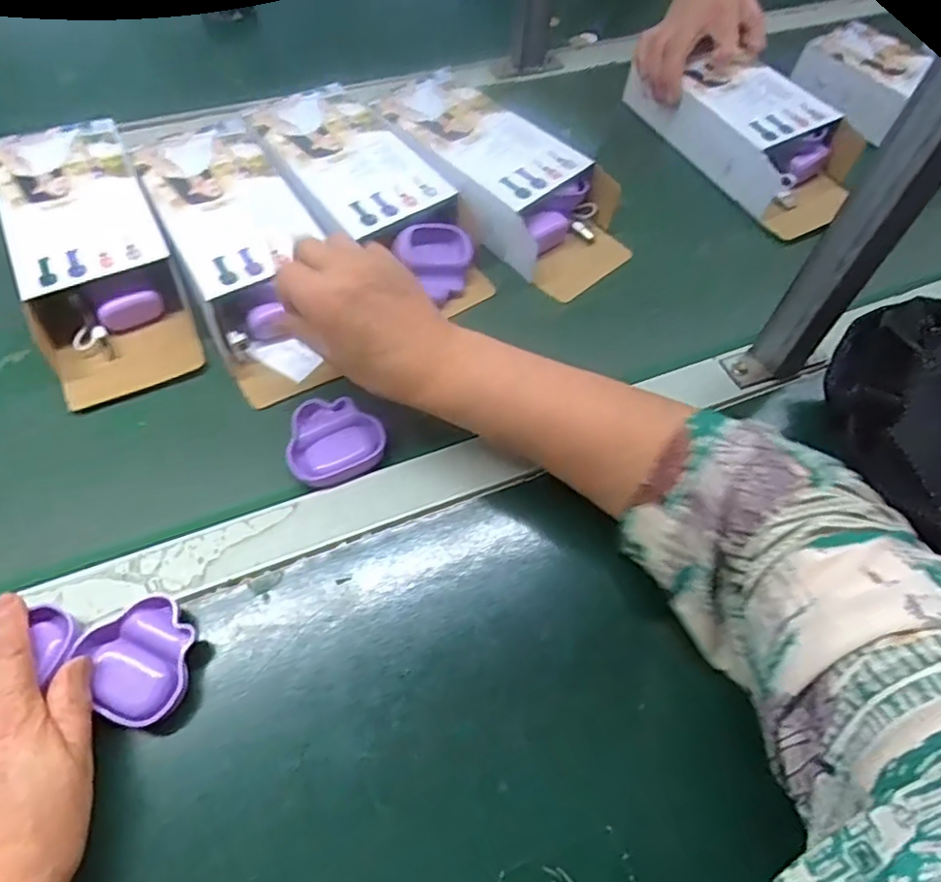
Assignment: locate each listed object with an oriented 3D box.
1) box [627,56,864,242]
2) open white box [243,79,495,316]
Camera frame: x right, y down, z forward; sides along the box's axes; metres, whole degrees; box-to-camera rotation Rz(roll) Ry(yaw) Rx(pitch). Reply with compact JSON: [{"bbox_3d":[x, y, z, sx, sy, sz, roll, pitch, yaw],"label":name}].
[{"bbox_3d":[0.250,-0.285,0.577,0.086,0.067,0.227,-27,62,-19],"label":"box"},{"bbox_3d":[-0.084,-0.198,0.519,0.108,0.061,0.237,-34,65,-22],"label":"open white box"}]

